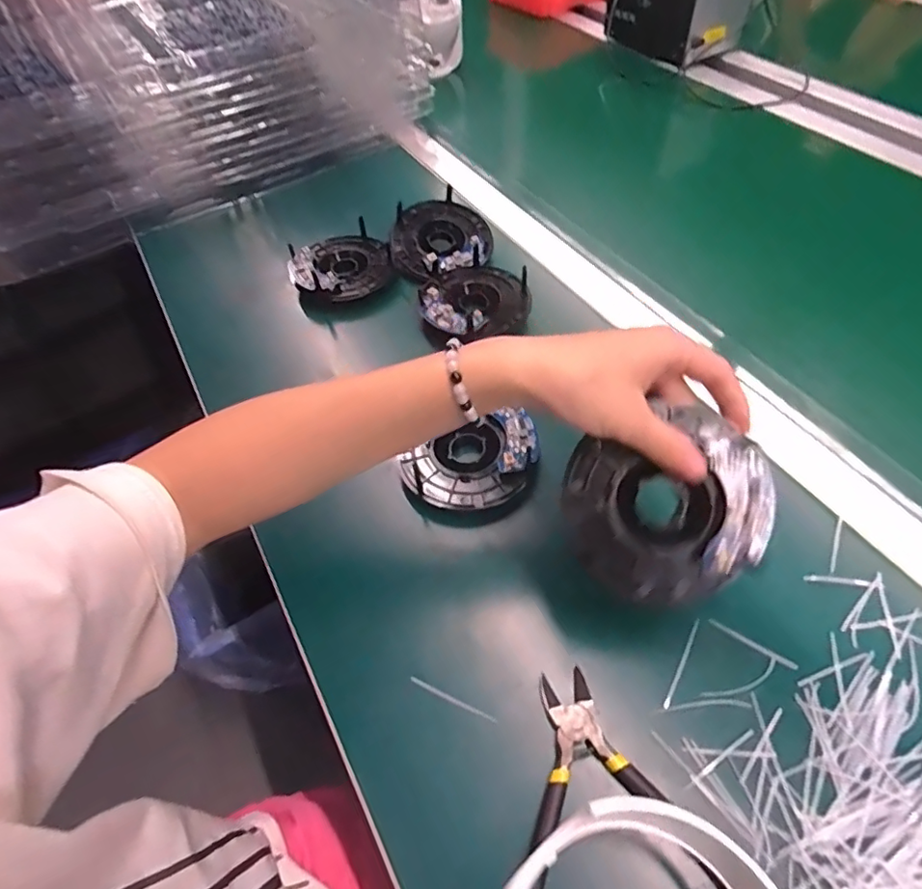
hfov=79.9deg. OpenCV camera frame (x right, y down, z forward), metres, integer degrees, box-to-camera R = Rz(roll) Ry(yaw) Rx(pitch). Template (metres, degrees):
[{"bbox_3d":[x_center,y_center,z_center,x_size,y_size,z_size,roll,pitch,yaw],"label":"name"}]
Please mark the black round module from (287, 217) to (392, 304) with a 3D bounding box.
[{"bbox_3d":[-0.119,-0.179,0.536,0.094,0.026,0.091,-3,53,4],"label":"black round module"}]

